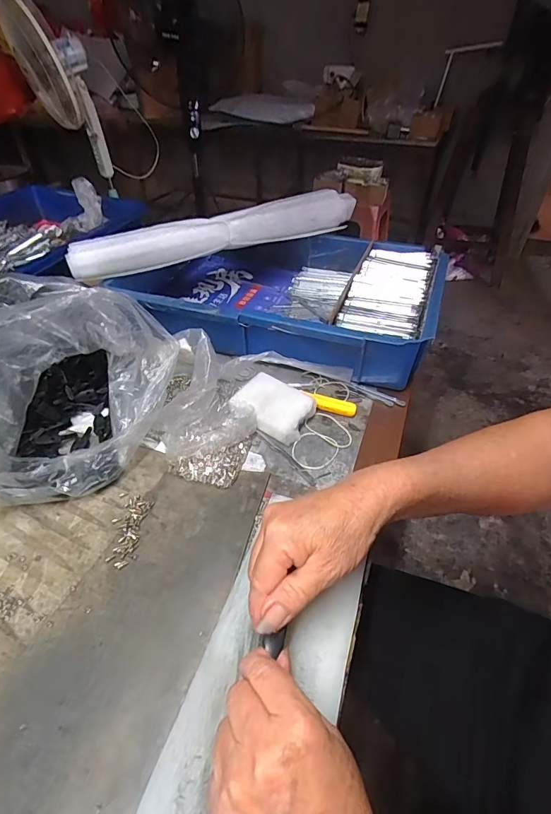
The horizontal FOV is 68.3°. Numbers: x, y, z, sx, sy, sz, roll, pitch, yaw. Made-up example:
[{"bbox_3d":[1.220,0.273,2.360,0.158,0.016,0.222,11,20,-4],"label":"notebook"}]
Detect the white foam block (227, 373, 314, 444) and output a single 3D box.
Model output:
[{"bbox_3d":[0.000,-0.001,0.455,0.079,0.029,0.063,23,47,23],"label":"white foam block"}]

